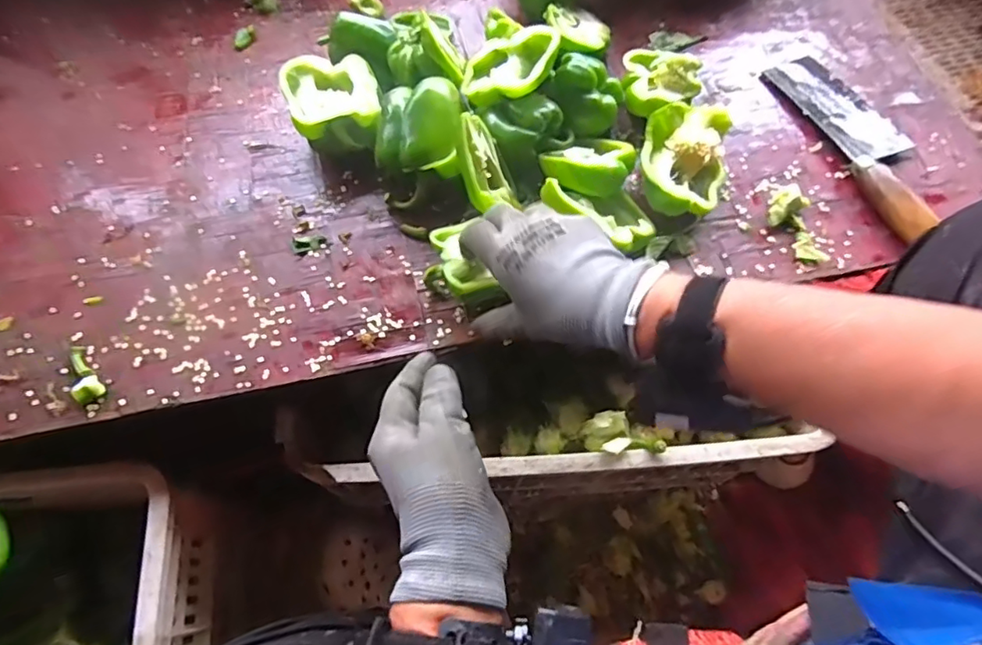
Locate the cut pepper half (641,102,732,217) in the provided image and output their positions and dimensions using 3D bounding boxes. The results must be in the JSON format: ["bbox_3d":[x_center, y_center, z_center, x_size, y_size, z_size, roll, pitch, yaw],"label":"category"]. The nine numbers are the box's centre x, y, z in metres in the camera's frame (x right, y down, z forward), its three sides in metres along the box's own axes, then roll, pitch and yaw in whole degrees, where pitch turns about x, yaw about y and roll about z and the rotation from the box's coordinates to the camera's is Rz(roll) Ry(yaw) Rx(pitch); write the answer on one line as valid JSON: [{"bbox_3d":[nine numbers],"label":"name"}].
[{"bbox_3d":[0.174,-0.141,0.504,0.078,0.060,0.094,15,65,5],"label":"cut pepper half"}]

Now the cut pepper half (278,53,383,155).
[{"bbox_3d":[-0.144,-0.201,0.525,0.084,0.056,0.099,-20,67,-10],"label":"cut pepper half"}]

